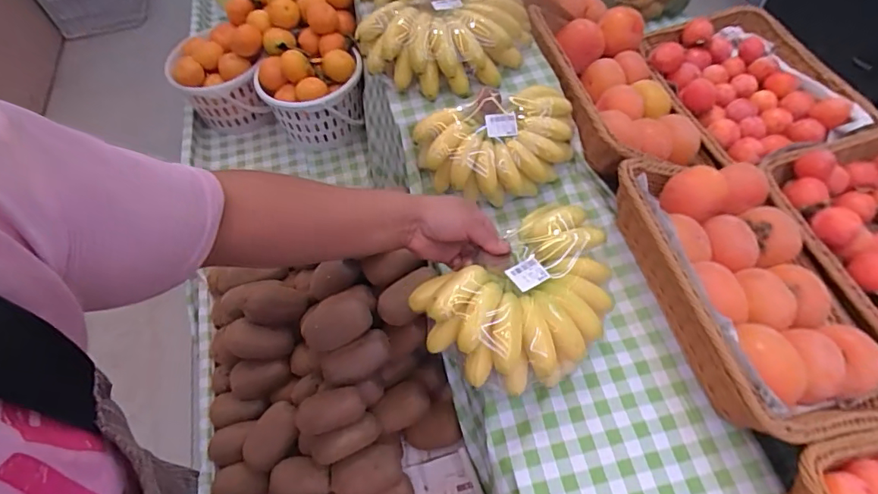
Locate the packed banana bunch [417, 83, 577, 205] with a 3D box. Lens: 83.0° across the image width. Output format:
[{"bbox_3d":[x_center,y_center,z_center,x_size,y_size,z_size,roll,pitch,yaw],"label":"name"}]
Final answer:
[{"bbox_3d":[0.075,-0.126,0.628,0.194,0.057,0.135,-18,97,-8],"label":"packed banana bunch"}]

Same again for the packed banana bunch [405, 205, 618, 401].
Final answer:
[{"bbox_3d":[0.091,0.060,0.510,0.209,0.075,0.150,-32,81,-21],"label":"packed banana bunch"}]

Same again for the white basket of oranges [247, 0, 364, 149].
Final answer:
[{"bbox_3d":[-0.200,-0.287,0.766,0.162,0.205,0.167,-10,57,-2],"label":"white basket of oranges"}]

